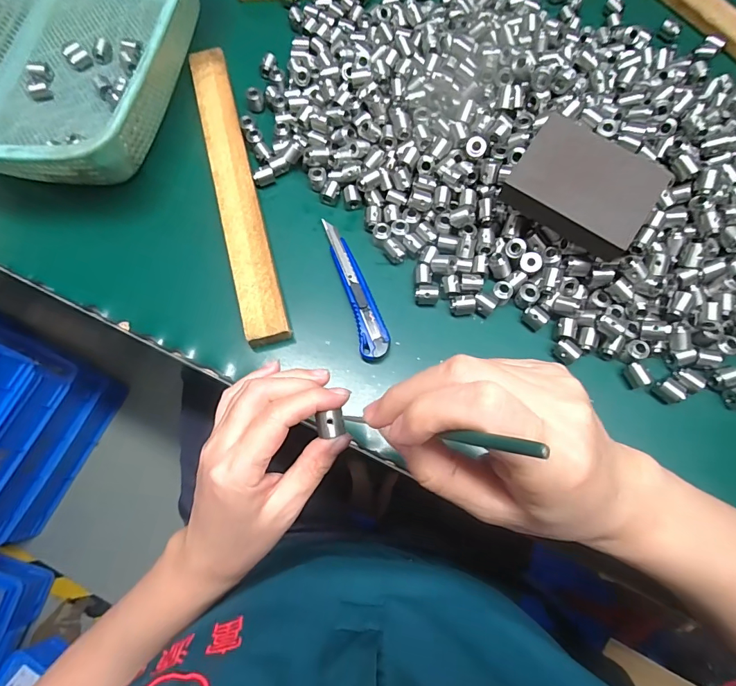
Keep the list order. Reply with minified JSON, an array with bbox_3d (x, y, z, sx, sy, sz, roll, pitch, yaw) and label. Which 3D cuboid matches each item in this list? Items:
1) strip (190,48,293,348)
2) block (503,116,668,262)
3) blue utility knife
[{"bbox_3d":[-0.121,-0.145,0.388,0.034,0.017,0.312,-16,73,-3],"label":"strip"},{"bbox_3d":[0.162,-0.115,0.317,0.102,0.030,0.068,33,105,9],"label":"block"},{"bbox_3d":[-0.012,-0.047,0.358,0.024,0.009,0.131,-19,74,-4],"label":"blue utility knife"}]

